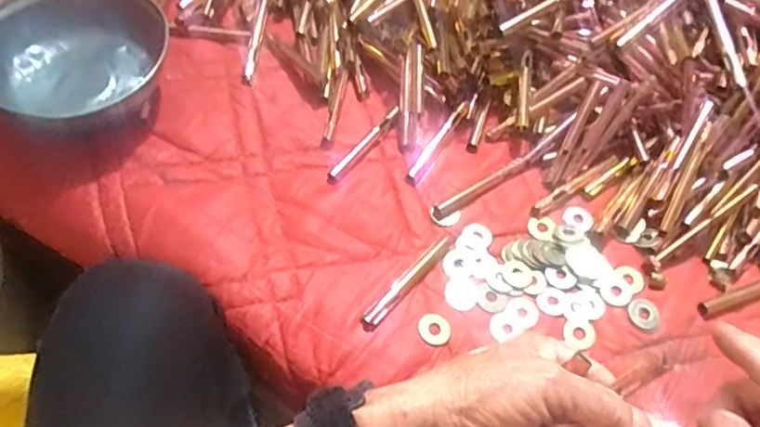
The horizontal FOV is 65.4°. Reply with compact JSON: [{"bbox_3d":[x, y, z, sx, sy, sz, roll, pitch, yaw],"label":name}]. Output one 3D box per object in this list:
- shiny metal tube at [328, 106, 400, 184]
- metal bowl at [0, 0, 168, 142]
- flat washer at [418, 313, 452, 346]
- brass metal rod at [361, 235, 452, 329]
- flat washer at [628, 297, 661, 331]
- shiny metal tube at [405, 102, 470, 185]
[{"bbox_3d":[-0.012,-0.055,0.478,0.012,0.009,0.089,34,62,15],"label":"shiny metal tube"},{"bbox_3d":[-0.242,-0.118,0.462,0.133,0.049,0.137,2,59,-3],"label":"metal bowl"},{"bbox_3d":[0.037,0.078,0.400,0.022,0.004,0.021,2,59,-3],"label":"flat washer"},{"bbox_3d":[0.020,0.045,0.413,0.013,0.010,0.094,37,63,17],"label":"brass metal rod"},{"bbox_3d":[0.186,0.071,0.418,0.021,0.004,0.022,24,60,10],"label":"flat washer"},{"bbox_3d":[0.048,-0.059,0.480,0.011,0.009,0.090,31,61,14],"label":"shiny metal tube"}]

